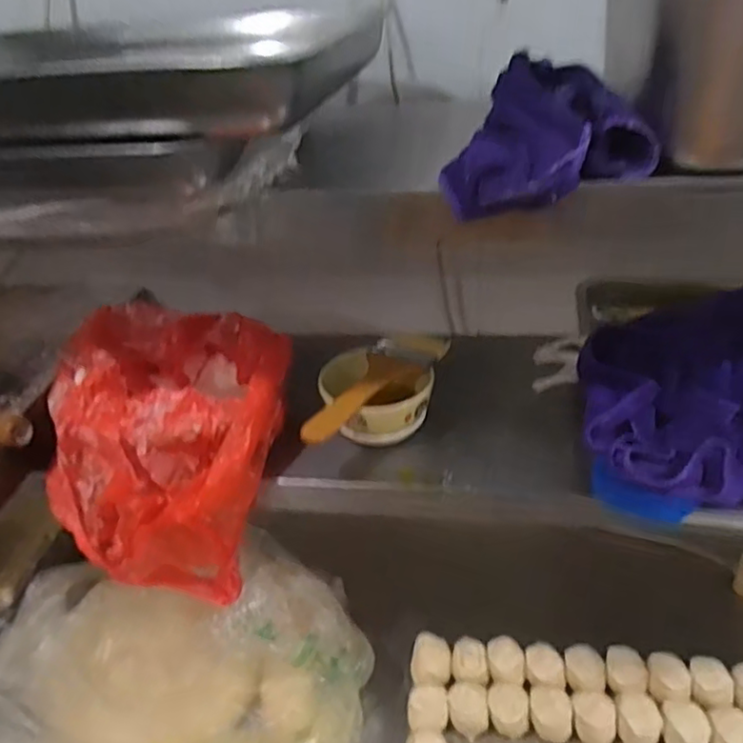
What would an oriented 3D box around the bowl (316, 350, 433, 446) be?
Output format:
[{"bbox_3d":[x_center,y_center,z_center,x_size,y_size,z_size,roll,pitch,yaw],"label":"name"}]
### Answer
[{"bbox_3d":[0.005,0.025,0.636,0.096,0.063,0.096,-4,33,2],"label":"bowl"}]

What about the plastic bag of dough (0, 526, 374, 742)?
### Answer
[{"bbox_3d":[-0.234,0.322,0.712,0.451,0.145,0.227,-5,33,1],"label":"plastic bag of dough"}]

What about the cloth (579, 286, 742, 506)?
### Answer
[{"bbox_3d":[0.282,0.010,0.521,0.202,0.088,0.189,1,34,9],"label":"cloth"}]

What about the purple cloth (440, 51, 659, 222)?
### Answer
[{"bbox_3d":[0.107,-0.150,0.414,0.118,0.072,0.089,-20,36,-21],"label":"purple cloth"}]

